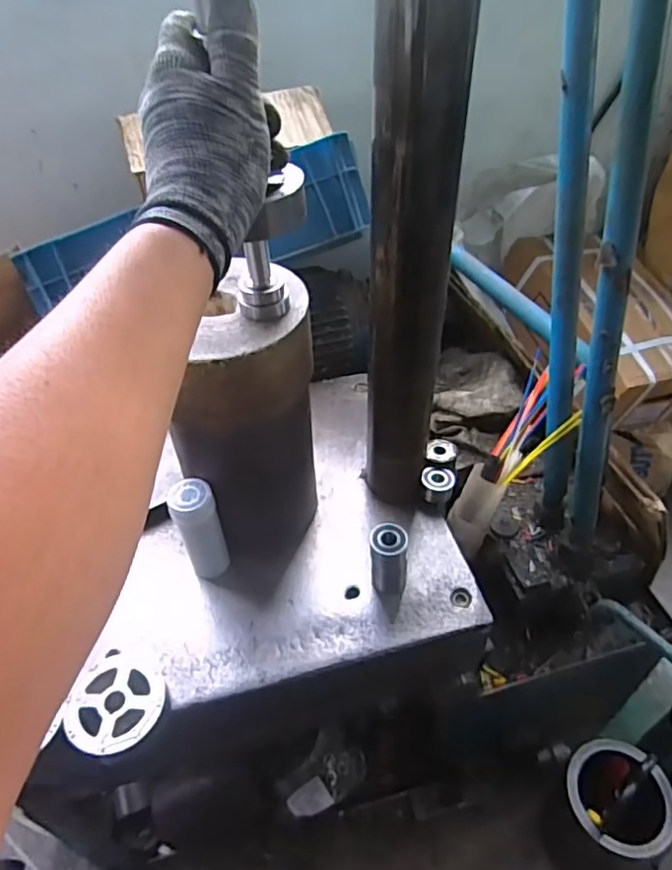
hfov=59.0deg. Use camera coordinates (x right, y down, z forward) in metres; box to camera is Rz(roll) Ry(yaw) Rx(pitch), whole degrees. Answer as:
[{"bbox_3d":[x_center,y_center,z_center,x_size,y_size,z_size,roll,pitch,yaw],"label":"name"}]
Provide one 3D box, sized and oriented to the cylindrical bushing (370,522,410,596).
[{"bbox_3d":[0.050,0.117,0.558,0.035,0.075,0.030,4,45,6],"label":"cylindrical bushing"}]

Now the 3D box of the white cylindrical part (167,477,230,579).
[{"bbox_3d":[-0.126,0.088,0.553,0.038,0.114,0.029,-18,47,-15],"label":"white cylindrical part"}]

